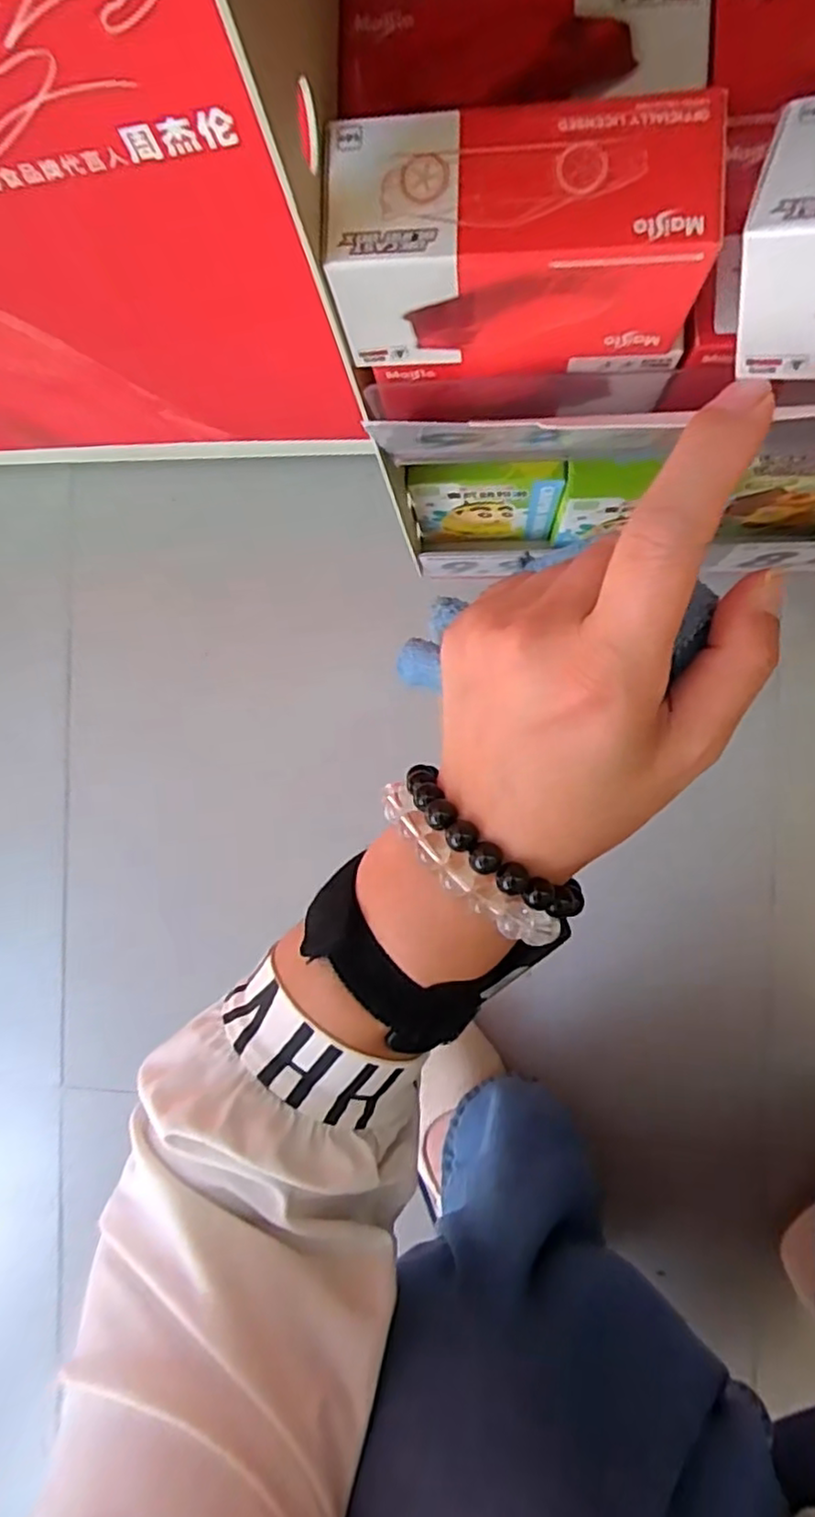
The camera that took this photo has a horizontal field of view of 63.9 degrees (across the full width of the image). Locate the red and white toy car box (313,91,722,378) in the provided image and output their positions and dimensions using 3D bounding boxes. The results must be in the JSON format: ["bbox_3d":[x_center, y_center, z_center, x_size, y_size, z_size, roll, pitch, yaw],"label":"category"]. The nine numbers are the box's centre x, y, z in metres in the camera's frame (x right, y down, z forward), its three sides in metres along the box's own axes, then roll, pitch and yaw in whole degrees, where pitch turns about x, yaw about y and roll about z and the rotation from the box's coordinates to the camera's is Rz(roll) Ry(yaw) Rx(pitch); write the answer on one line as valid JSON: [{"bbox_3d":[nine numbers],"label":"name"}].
[{"bbox_3d":[0.027,-0.124,0.162,0.085,0.043,0.032,2,92,6],"label":"red and white toy car box"}]

